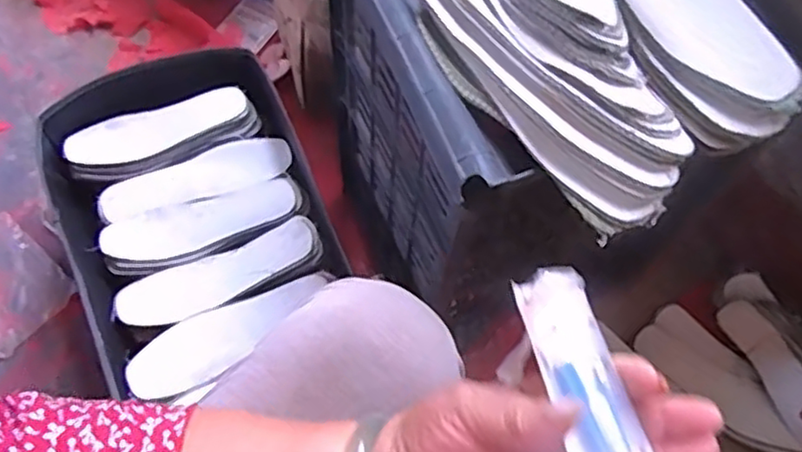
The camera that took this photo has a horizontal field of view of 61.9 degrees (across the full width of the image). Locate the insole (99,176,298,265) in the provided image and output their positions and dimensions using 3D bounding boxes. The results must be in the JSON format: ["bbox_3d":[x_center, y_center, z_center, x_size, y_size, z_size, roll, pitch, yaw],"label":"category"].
[{"bbox_3d":[-0.234,-0.004,0.789,0.219,0.015,0.072,-17,67,-11],"label":"insole"}]

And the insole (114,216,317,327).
[{"bbox_3d":[-0.200,0.055,0.746,0.226,0.032,0.072,-22,68,-13],"label":"insole"}]

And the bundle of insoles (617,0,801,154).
[{"bbox_3d":[0.184,-0.158,0.474,0.073,0.043,0.232,-27,69,-15],"label":"bundle of insoles"}]

